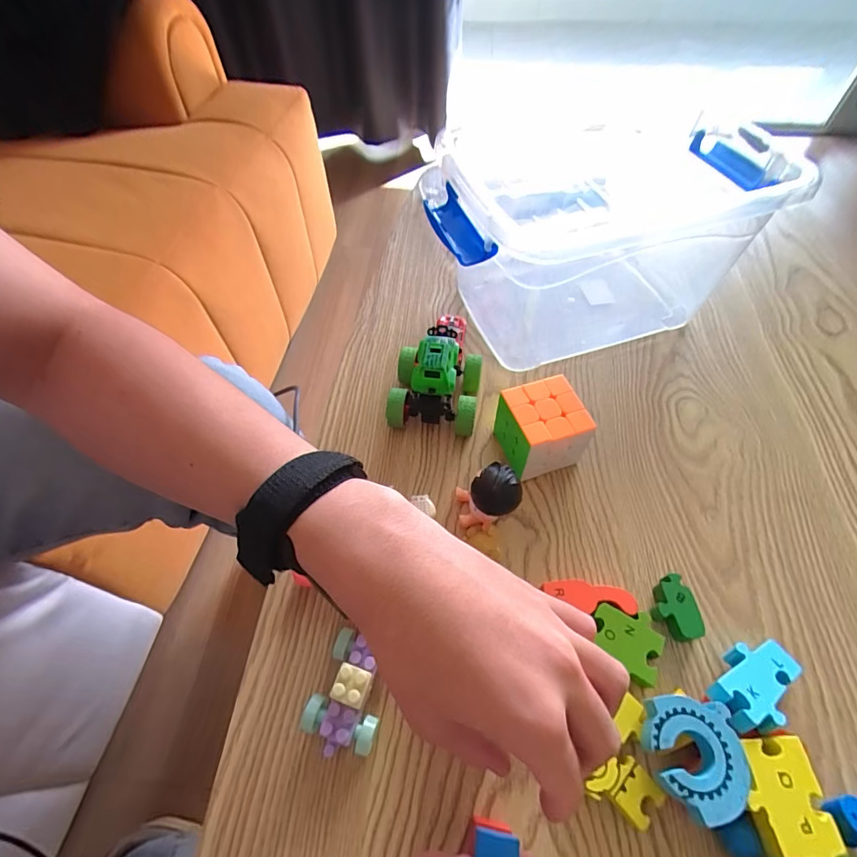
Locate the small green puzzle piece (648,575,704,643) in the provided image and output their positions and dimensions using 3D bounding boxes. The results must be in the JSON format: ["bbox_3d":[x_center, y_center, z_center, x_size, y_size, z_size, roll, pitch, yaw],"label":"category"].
[{"bbox_3d":[0.168,0.125,0.305,0.027,0.017,0.041,-9,56,-5],"label":"small green puzzle piece"}]

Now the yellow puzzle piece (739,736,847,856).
[{"bbox_3d":[0.188,0.197,0.235,0.038,0.012,0.054,1,55,-1],"label":"yellow puzzle piece"}]

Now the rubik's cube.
[{"bbox_3d":[0.091,0.002,0.363,0.057,0.061,0.053,-15,57,-9],"label":"rubik's cube"}]

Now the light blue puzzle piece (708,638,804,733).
[{"bbox_3d":[0.197,0.153,0.267,0.066,0.015,0.034,-23,57,-29],"label":"light blue puzzle piece"}]

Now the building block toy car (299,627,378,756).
[{"bbox_3d":[-0.048,0.163,0.273,0.045,0.034,0.060,17,58,12],"label":"building block toy car"}]

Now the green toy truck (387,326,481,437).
[{"bbox_3d":[0.007,-0.047,0.387,0.074,0.075,0.079,8,56,6],"label":"green toy truck"}]

